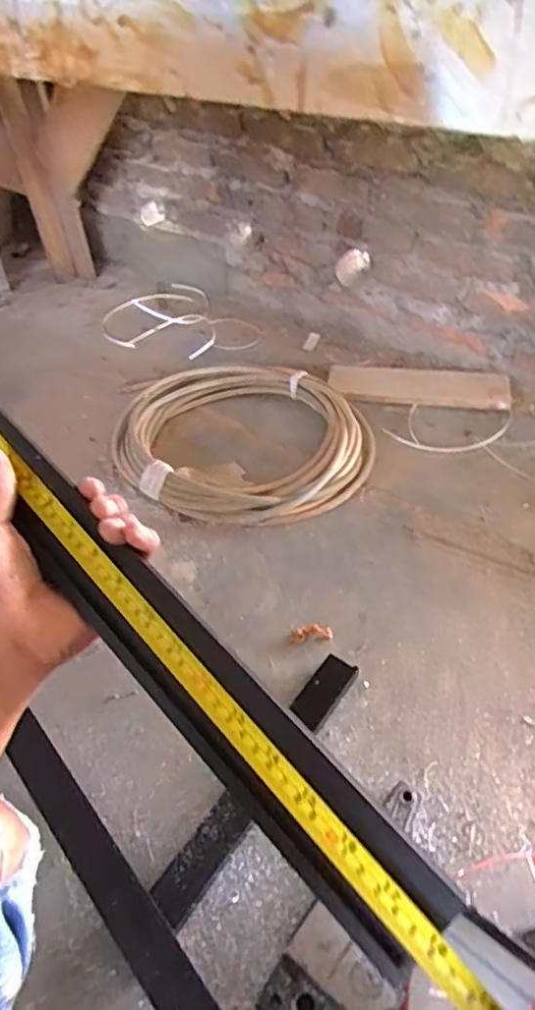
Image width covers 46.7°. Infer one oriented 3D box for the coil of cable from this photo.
[{"bbox_3d":[-0.050,-0.128,1.153,0.493,0.049,0.417,14,48,19],"label":"coil of cable"}]

